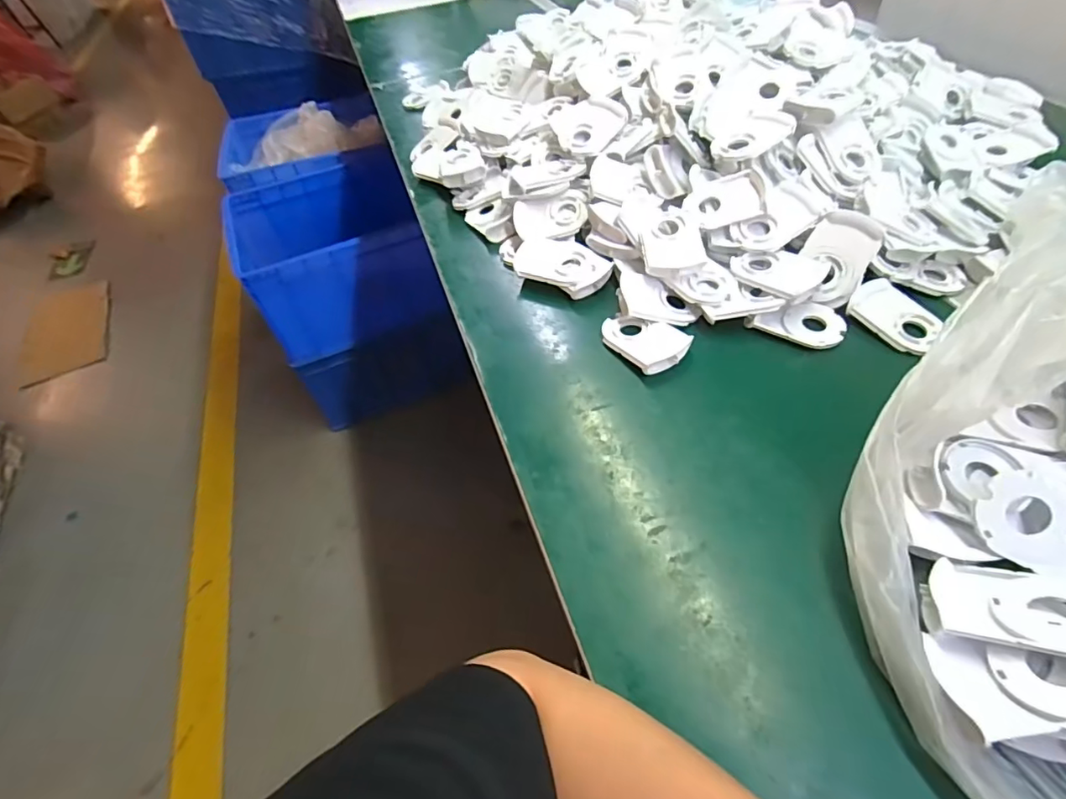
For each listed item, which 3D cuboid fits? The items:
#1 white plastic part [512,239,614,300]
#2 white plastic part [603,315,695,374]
[{"bbox_3d":[0.029,-0.142,0.559,0.104,0.021,0.056,21,55,22],"label":"white plastic part"},{"bbox_3d":[0.102,-0.059,0.490,0.054,0.015,0.082,-32,55,-20],"label":"white plastic part"}]

